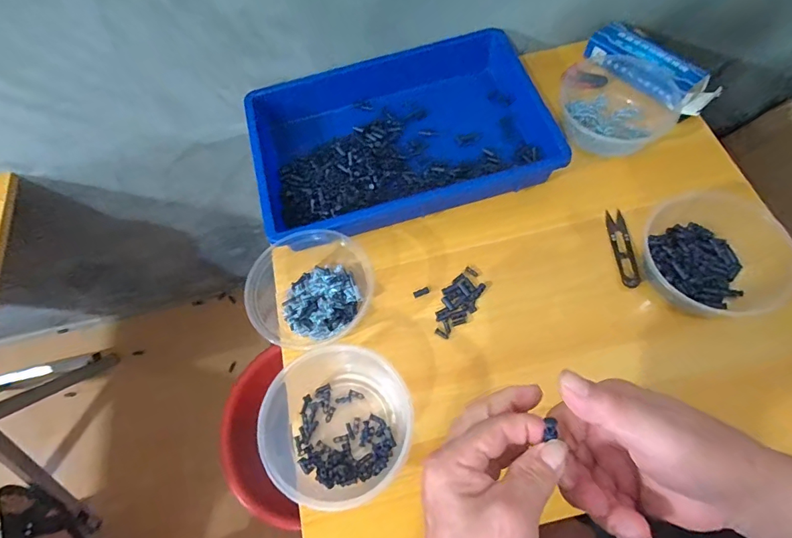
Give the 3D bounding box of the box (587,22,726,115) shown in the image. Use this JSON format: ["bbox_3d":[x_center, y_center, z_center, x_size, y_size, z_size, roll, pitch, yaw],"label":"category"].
[{"bbox_3d":[0.346,-0.274,0.609,0.063,0.035,0.178,-37,68,-14],"label":"box"}]

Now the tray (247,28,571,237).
[{"bbox_3d":[-0.001,-0.182,0.585,0.369,0.065,0.262,-14,64,-4],"label":"tray"}]

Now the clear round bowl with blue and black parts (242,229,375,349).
[{"bbox_3d":[-0.093,0.020,0.502,0.132,0.053,0.133,-3,64,1],"label":"clear round bowl with blue and black parts"}]

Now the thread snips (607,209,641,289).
[{"bbox_3d":[0.265,-0.026,0.520,0.021,0.007,0.099,-2,64,2],"label":"thread snips"}]

